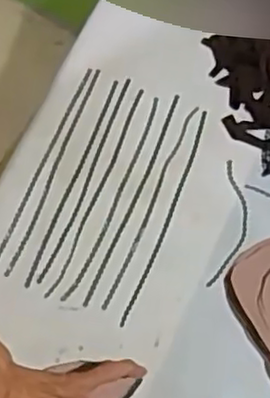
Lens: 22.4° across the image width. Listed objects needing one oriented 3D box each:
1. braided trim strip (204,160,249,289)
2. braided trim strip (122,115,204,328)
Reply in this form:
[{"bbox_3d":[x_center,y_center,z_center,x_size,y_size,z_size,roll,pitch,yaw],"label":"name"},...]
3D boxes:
[{"bbox_3d":[0.096,0.026,0.674,0.030,0.005,0.131,11,69,2],"label":"braided trim strip"},{"bbox_3d":[0.032,0.015,0.675,0.010,0.008,0.235,21,70,6],"label":"braided trim strip"}]

